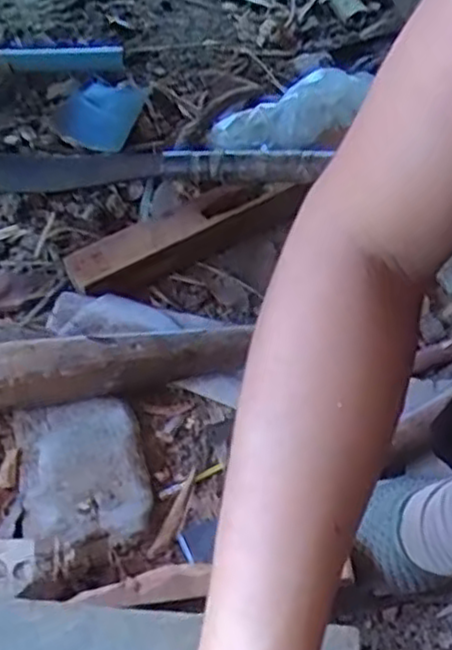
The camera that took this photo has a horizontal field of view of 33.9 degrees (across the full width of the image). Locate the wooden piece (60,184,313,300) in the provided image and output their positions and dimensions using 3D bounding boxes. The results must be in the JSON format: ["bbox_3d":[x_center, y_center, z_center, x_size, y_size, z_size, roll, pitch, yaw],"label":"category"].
[{"bbox_3d":[-0.043,-0.092,0.734,0.234,0.042,0.051,-27,57,-18],"label":"wooden piece"}]

